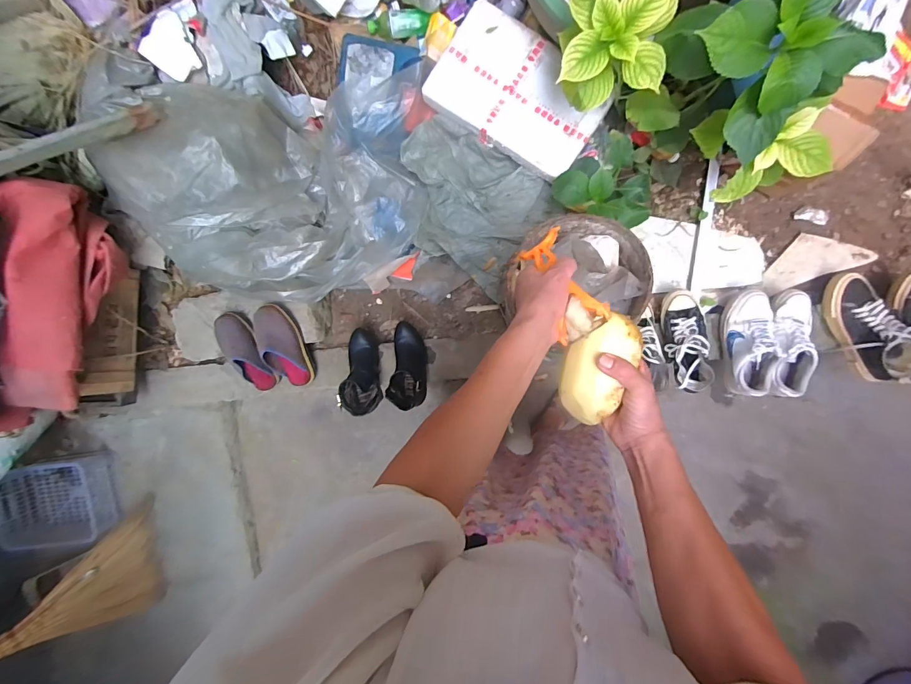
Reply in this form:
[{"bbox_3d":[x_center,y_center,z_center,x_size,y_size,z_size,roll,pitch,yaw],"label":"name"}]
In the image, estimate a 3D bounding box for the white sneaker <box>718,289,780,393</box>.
[{"bbox_3d":[0.759,0.000,1.012,0.092,0.096,0.267,4,77,5],"label":"white sneaker"}]

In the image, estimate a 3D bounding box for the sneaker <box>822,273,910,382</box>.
[{"bbox_3d":[1.030,-0.039,0.986,0.096,0.122,0.274,-21,74,6],"label":"sneaker"}]

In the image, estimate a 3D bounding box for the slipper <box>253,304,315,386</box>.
[{"bbox_3d":[-0.481,0.020,1.086,0.111,0.093,0.241,-19,109,6],"label":"slipper"}]

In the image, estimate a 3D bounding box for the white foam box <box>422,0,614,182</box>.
[{"bbox_3d":[0.167,-0.665,1.053,0.451,0.066,0.286,34,95,2],"label":"white foam box"}]

